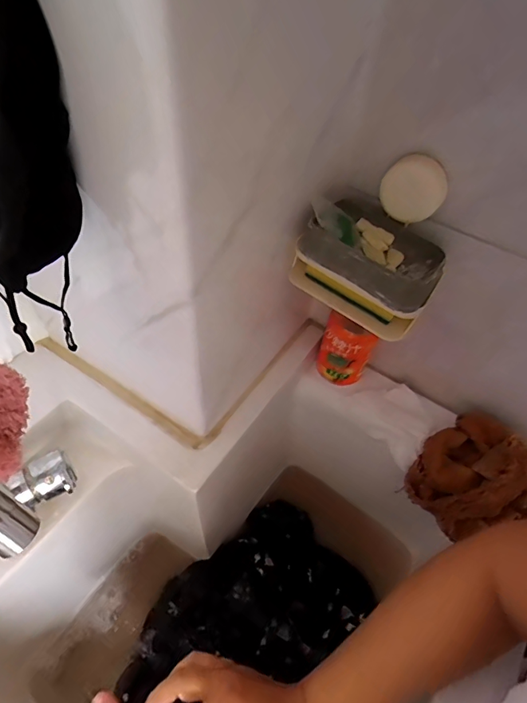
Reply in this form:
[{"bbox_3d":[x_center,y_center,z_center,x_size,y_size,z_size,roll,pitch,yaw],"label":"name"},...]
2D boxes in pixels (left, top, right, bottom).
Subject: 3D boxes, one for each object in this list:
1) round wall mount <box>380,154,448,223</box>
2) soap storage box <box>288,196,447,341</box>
[{"bbox_3d":[0.132,-0.142,0.370,0.053,0.056,0.013,14,52,5],"label":"round wall mount"},{"bbox_3d":[0.098,-0.081,0.400,0.129,0.079,0.086,33,56,19],"label":"soap storage box"}]

